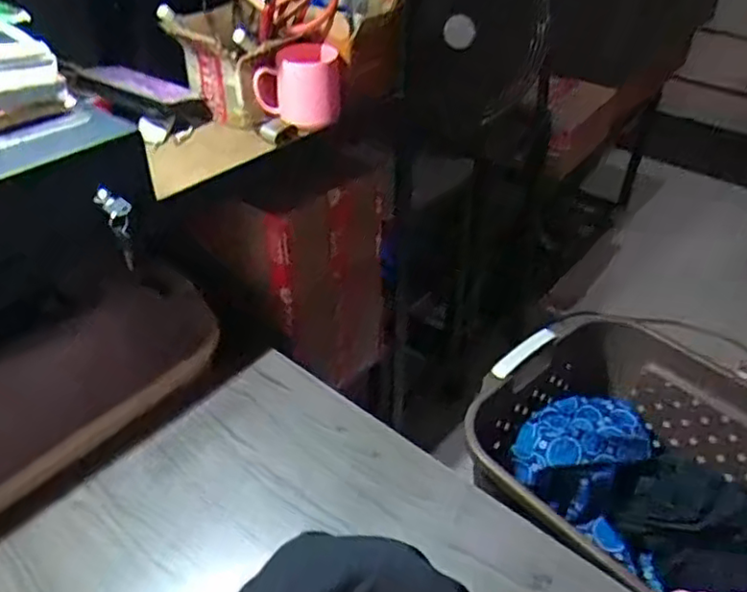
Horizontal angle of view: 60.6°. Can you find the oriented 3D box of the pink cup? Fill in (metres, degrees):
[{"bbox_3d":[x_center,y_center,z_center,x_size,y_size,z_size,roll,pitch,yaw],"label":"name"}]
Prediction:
[{"bbox_3d":[-0.100,-0.280,0.842,0.104,0.093,0.068,2,39,1],"label":"pink cup"}]

